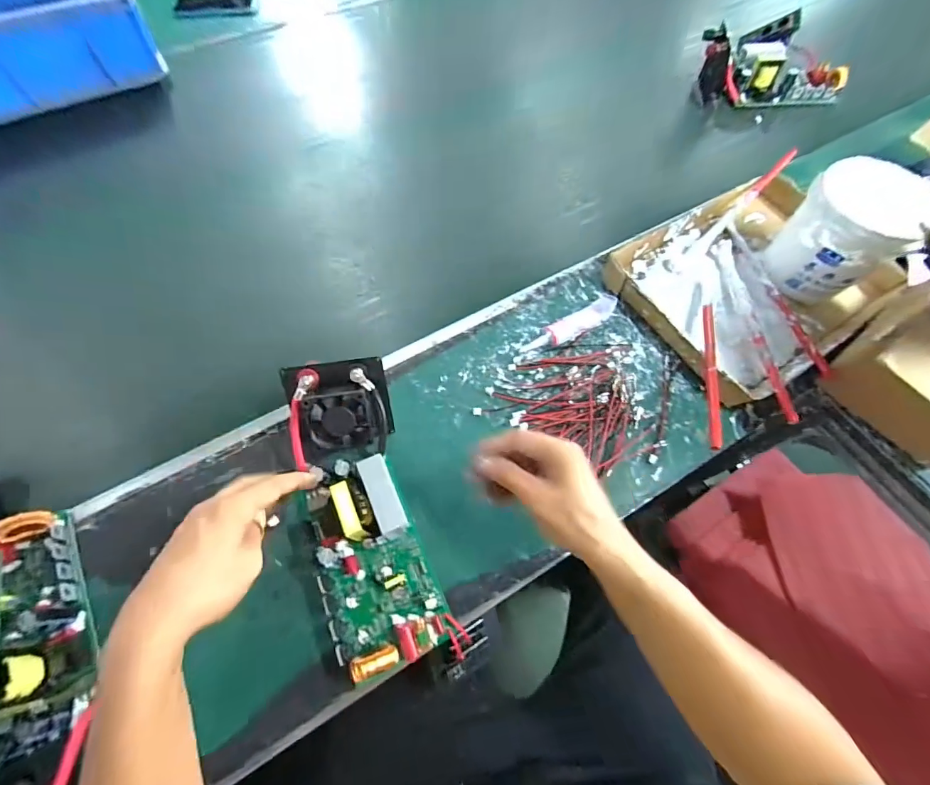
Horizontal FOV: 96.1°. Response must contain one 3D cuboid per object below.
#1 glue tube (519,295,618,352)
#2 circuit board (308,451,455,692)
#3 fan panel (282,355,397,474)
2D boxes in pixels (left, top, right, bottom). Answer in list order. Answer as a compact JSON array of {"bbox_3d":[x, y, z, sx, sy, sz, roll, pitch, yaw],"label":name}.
[{"bbox_3d":[0.130,-0.084,0.501,0.136,0.027,0.030,-29,69,-15],"label":"glue tube"},{"bbox_3d":[-0.087,0.148,0.375,0.094,0.061,0.174,-21,64,-14],"label":"circuit board"},{"bbox_3d":[-0.125,0.016,0.415,0.097,0.022,0.092,-8,101,-7],"label":"fan panel"}]

